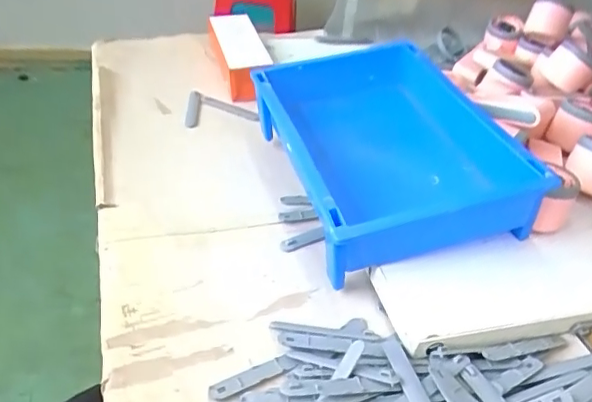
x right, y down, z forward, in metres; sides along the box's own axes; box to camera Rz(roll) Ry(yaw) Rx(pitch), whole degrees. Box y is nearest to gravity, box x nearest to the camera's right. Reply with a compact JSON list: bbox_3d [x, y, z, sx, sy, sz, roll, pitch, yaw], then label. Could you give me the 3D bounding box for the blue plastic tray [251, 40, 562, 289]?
[{"bbox_3d":[0.095,-0.050,0.578,0.216,0.107,0.267,-6,40,-19],"label":"blue plastic tray"}]

